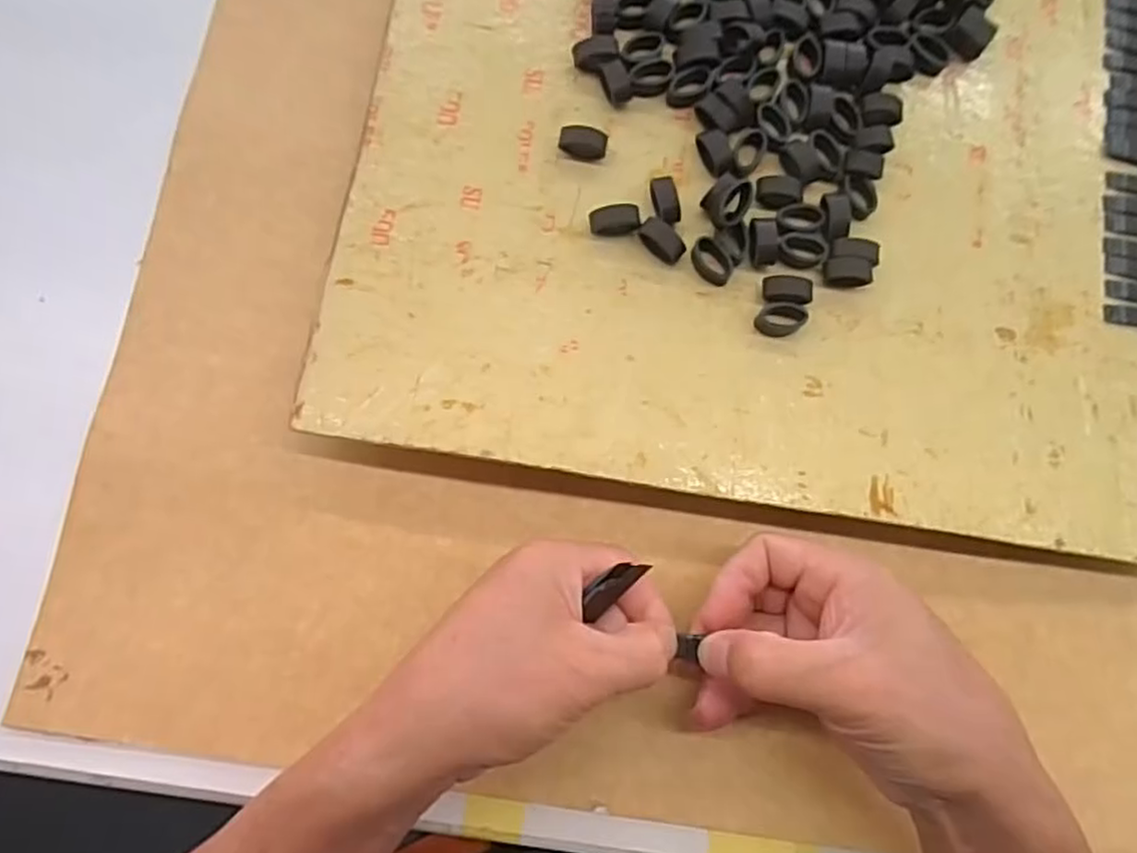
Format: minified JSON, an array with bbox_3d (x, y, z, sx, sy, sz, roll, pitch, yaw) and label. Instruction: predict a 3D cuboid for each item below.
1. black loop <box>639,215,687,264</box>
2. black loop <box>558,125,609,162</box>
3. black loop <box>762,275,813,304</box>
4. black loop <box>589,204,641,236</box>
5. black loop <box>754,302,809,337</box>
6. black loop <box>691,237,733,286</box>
[{"bbox_3d":[0.041,-0.082,0.325,0.013,0.013,0.021,-44,85,-8],"label":"black loop"},{"bbox_3d":[0.007,-0.130,0.334,0.022,0.010,0.012,6,81,-2],"label":"black loop"},{"bbox_3d":[0.099,-0.061,0.326,0.023,0.008,0.015,3,81,-3],"label":"black loop"},{"bbox_3d":[0.021,-0.093,0.328,0.022,0.010,0.016,-3,81,-3],"label":"black loop"},{"bbox_3d":[0.095,-0.047,0.323,0.022,0.008,0.014,4,81,-2],"label":"black loop"},{"bbox_3d":[0.065,-0.074,0.327,0.013,0.008,0.022,-40,85,-8],"label":"black loop"}]

